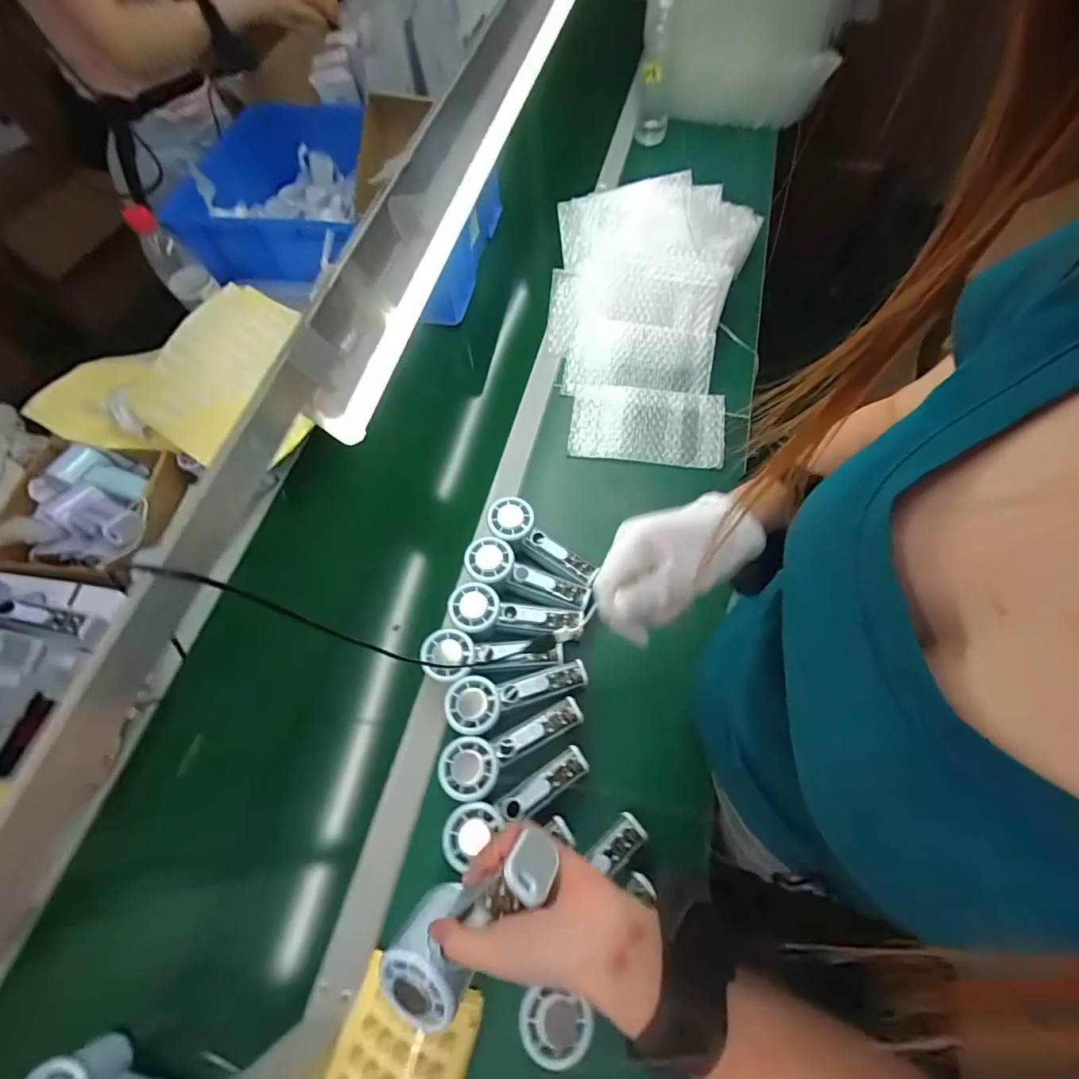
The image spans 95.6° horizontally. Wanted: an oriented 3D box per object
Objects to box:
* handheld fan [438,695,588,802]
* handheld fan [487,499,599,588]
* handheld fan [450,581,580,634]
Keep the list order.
[{"bbox_3d":[-0.025,0.214,0.500,0.150,0.028,0.055,-21,64,-6],"label":"handheld fan"},{"bbox_3d":[0.001,0.004,0.594,0.146,0.024,0.052,37,71,16],"label":"handheld fan"},{"bbox_3d":[-0.029,0.090,0.562,0.147,0.028,0.054,10,65,9],"label":"handheld fan"}]

